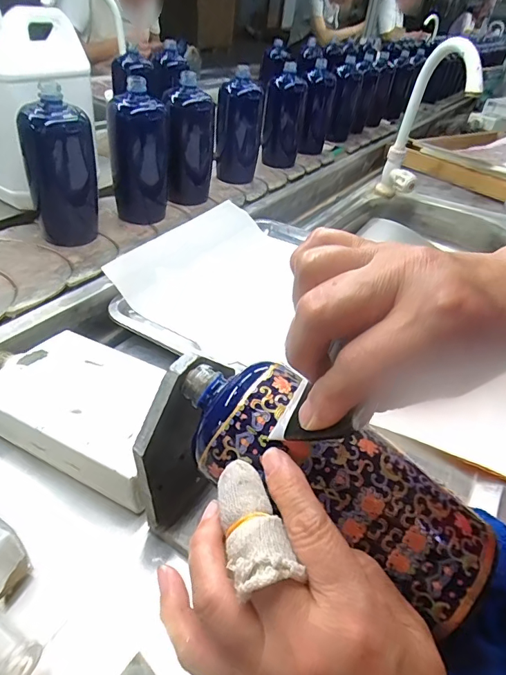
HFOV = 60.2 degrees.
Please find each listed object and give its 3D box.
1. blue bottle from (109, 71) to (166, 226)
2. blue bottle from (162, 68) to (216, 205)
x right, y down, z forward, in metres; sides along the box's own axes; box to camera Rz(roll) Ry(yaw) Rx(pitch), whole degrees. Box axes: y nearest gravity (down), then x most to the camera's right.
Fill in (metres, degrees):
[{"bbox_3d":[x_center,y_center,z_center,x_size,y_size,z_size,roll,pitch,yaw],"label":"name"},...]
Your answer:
[{"bbox_3d":[-0.171,-0.276,0.658,0.082,0.175,0.069,-1,40,-11],"label":"blue bottle"},{"bbox_3d":[-0.108,-0.317,0.719,0.081,0.173,0.072,5,39,-3],"label":"blue bottle"}]

